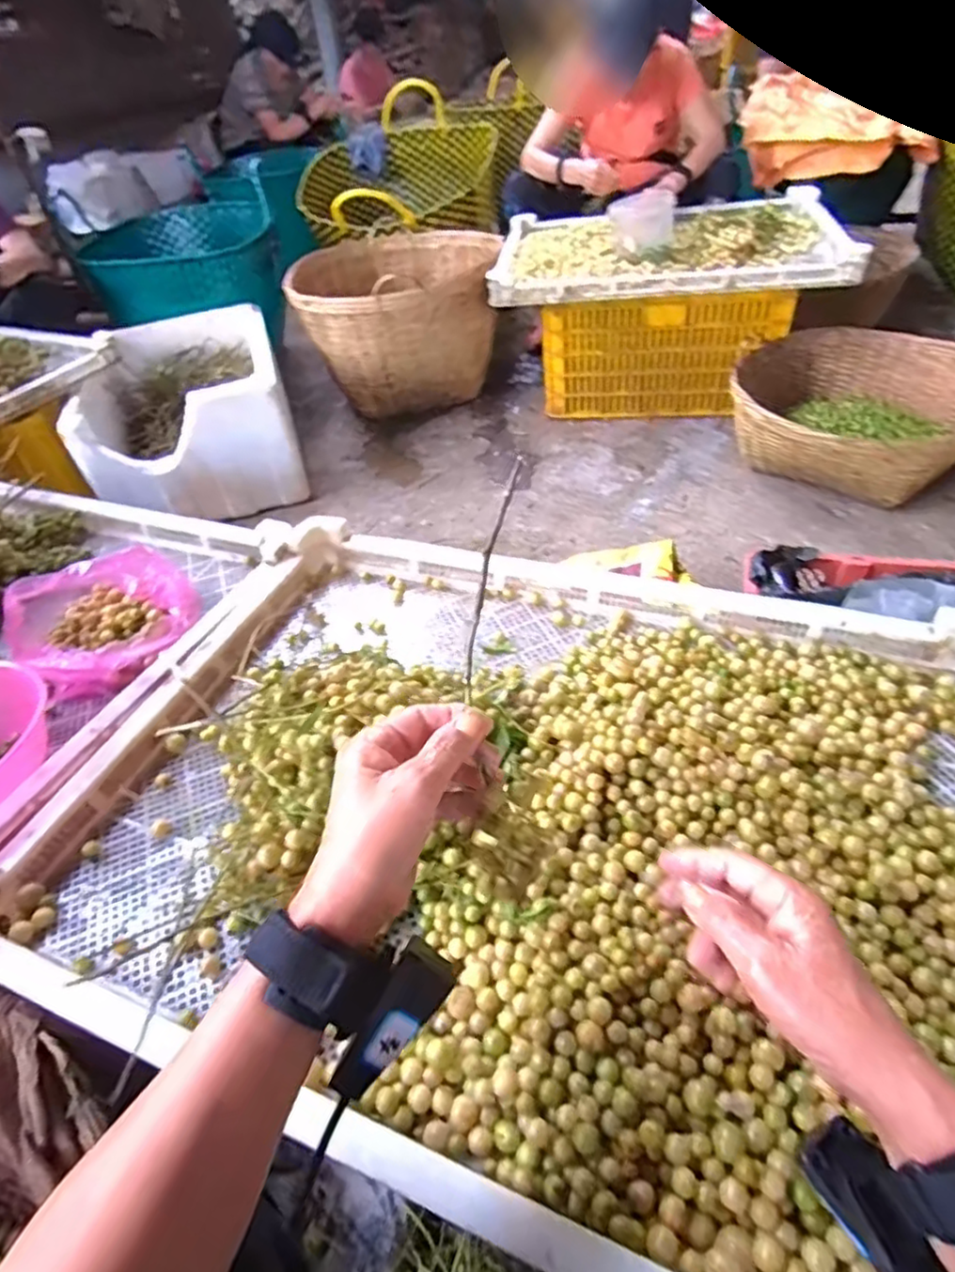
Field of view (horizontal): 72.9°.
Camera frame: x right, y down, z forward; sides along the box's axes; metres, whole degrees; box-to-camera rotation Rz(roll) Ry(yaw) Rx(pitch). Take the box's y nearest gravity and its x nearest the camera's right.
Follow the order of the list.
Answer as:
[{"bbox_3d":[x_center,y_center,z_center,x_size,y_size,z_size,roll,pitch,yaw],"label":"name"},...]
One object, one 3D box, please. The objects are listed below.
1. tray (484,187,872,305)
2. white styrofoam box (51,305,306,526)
[{"bbox_3d":[0.458,-0.947,1.576,0.797,0.083,0.527,4,45,10],"label":"tray"},{"bbox_3d":[-0.709,-0.563,1.624,0.438,0.287,0.603,-16,45,-10],"label":"white styrofoam box"}]

